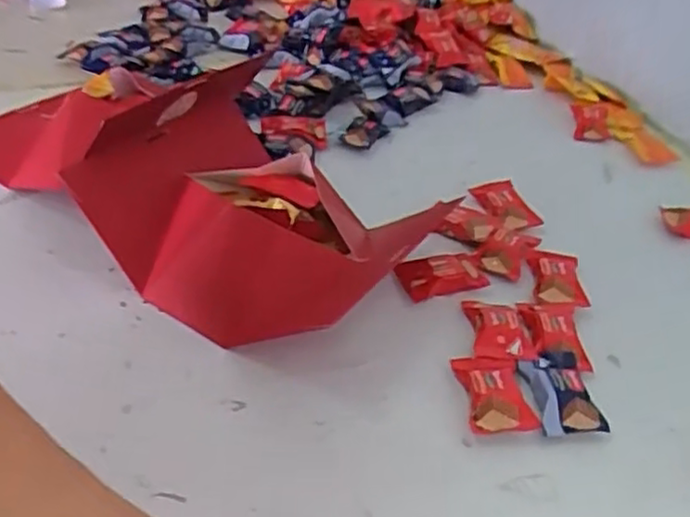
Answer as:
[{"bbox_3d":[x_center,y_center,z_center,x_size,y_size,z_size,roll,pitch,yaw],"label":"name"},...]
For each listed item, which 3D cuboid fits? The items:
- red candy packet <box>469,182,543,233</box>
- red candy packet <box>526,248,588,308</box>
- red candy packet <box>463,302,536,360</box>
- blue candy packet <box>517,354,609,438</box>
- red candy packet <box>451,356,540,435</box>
[{"bbox_3d":[0.123,-0.041,0.547,0.034,0.017,0.058,-12,42,-22],"label":"red candy packet"},{"bbox_3d":[0.145,0.017,0.482,0.035,0.016,0.055,7,38,0],"label":"red candy packet"},{"bbox_3d":[0.095,0.042,0.436,0.034,0.014,0.056,4,38,-3],"label":"red candy packet"},{"bbox_3d":[0.123,0.077,0.400,0.037,0.016,0.053,-2,39,-11],"label":"blue candy packet"},{"bbox_3d":[0.084,0.074,0.394,0.036,0.018,0.053,0,39,-8],"label":"red candy packet"}]

